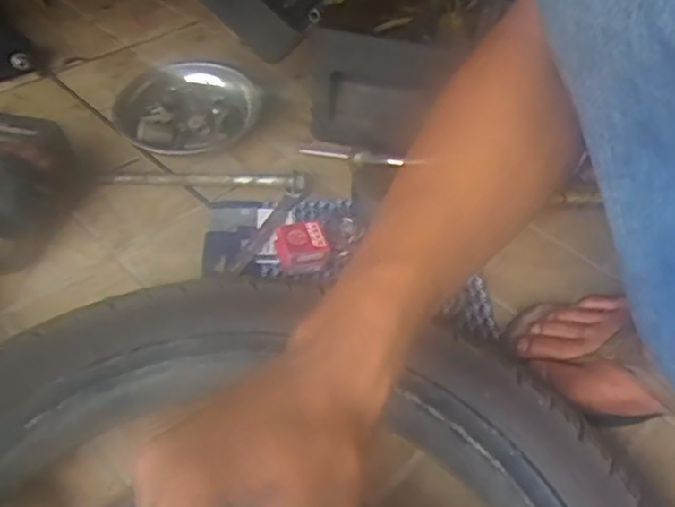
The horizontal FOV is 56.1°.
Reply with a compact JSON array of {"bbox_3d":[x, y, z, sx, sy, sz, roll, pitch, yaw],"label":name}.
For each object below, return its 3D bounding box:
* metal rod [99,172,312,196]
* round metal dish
[{"bbox_3d":[-0.123,-0.070,0.600,0.193,0.021,0.020,4,46,-1],"label":"metal rod"},{"bbox_3d":[-0.150,-0.143,0.647,0.142,0.043,0.129,-19,50,-22],"label":"round metal dish"}]

